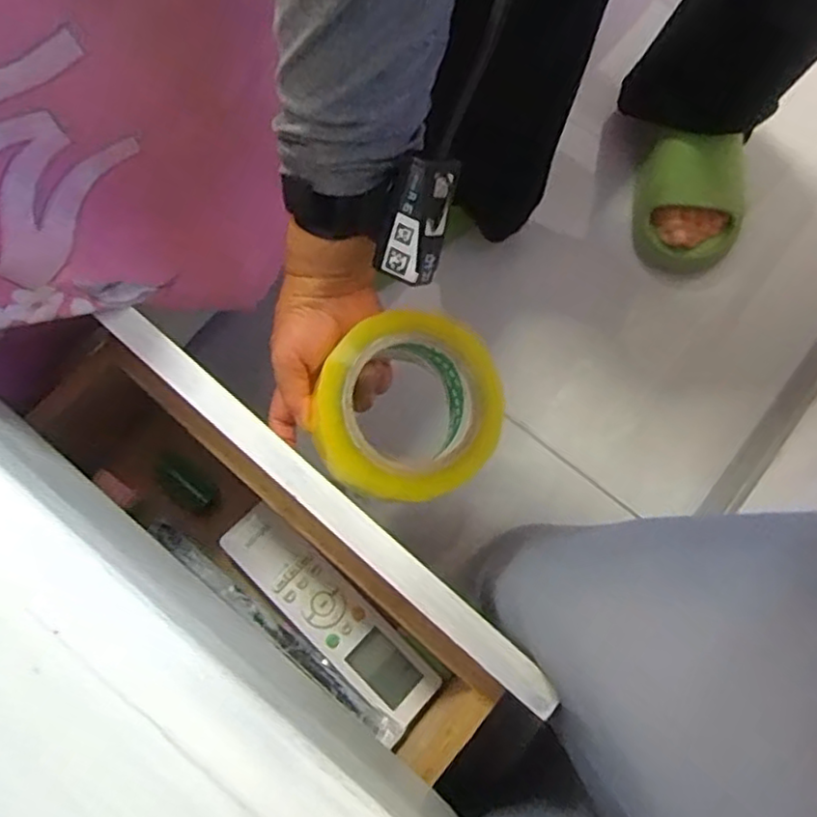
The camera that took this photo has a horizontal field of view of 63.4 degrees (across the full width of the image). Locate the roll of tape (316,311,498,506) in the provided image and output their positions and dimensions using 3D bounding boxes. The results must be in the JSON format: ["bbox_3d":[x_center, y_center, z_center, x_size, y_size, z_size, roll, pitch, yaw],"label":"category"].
[{"bbox_3d":[0.002,-0.001,0.407,0.110,0.051,0.117,0,77,0],"label":"roll of tape"}]

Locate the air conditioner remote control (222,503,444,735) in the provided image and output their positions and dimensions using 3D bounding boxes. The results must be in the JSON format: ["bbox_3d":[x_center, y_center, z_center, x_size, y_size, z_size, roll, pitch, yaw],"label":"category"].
[{"bbox_3d":[-0.060,0.147,0.488,0.188,0.027,0.045,42,80,9],"label":"air conditioner remote control"}]

